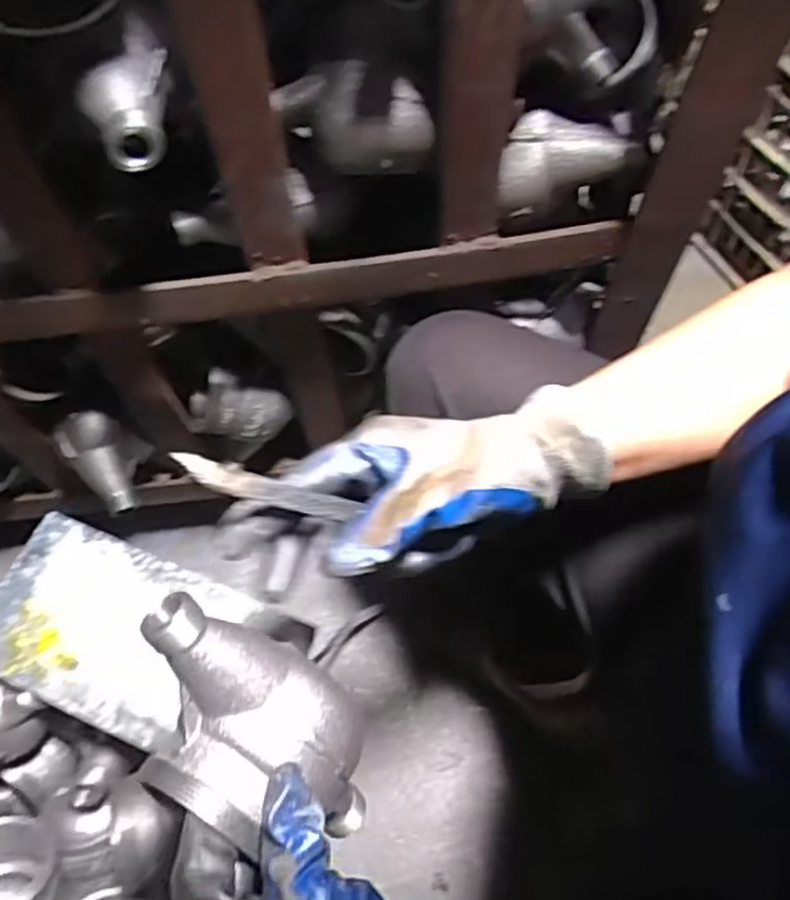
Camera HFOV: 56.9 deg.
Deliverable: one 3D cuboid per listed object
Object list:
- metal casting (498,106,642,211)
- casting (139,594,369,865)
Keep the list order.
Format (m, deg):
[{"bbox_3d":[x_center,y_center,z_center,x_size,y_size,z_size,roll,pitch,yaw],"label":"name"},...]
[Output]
[{"bbox_3d":[0.114,-0.194,0.489,0.091,0.046,0.041,-3,63,0],"label":"metal casting"},{"bbox_3d":[-0.070,0.128,0.340,0.099,0.075,0.078,22,66,-17],"label":"casting"}]

